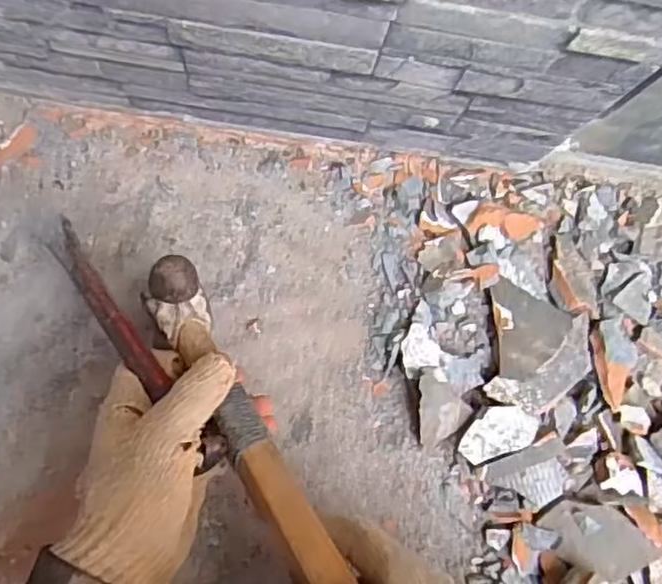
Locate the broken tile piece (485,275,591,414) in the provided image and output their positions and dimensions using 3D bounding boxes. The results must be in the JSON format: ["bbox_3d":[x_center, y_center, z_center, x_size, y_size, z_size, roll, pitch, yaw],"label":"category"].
[{"bbox_3d":[0.142,0.041,0.492,0.078,0.021,0.078,25,81,-3],"label":"broken tile piece"}]

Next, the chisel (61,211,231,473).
[{"bbox_3d":[-0.117,0.027,0.406,0.020,0.011,0.186,-38,68,-9],"label":"chisel"}]

